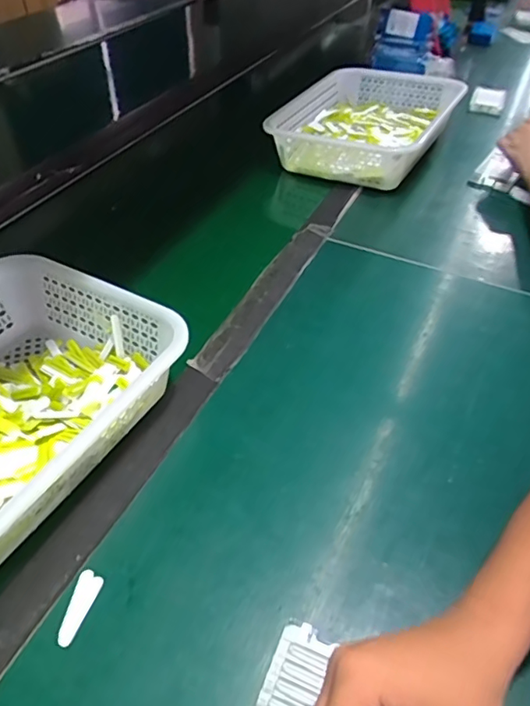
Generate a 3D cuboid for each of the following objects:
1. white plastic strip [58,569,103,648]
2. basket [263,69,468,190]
[{"bbox_3d":[-0.139,0.189,0.402,0.020,0.004,0.053,8,44,8],"label":"white plastic strip"},{"bbox_3d":[0.184,-0.418,0.990,0.270,0.087,0.370,22,49,21],"label":"basket"}]

